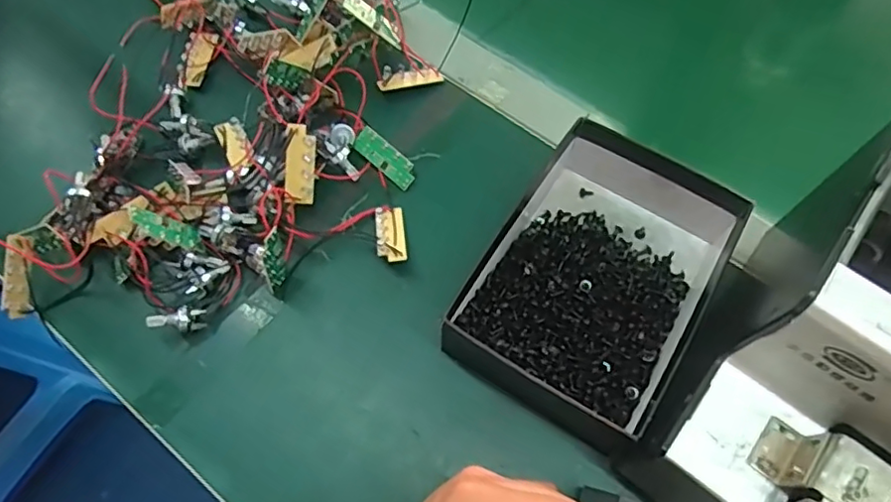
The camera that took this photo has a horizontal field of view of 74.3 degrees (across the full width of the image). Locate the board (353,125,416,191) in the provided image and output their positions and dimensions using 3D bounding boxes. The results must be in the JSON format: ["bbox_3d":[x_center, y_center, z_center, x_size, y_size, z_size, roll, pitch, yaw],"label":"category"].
[{"bbox_3d":[-0.040,-0.062,0.391,0.048,0.005,0.019,44,71,3],"label":"board"}]

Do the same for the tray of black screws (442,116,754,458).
[{"bbox_3d":[0.088,0.011,0.346,0.119,0.048,0.181,33,68,13],"label":"tray of black screws"}]

